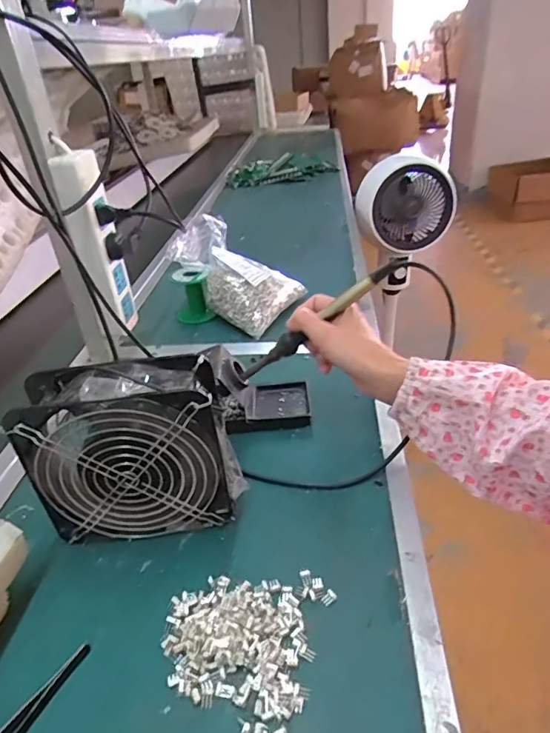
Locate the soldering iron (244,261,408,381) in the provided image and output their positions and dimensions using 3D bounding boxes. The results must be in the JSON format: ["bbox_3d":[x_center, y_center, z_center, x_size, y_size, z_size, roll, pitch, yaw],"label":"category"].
[{"bbox_3d":[0.037,-0.040,0.460,0.203,0.016,0.016,-37,22,27],"label":"soldering iron"}]

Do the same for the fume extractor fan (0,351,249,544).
[{"bbox_3d":[-0.113,0.071,0.394,0.154,0.152,0.055,-5,34,-1],"label":"fume extractor fan"}]

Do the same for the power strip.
[{"bbox_3d":[-0.218,-0.143,0.594,0.049,0.221,0.053,-11,34,-9],"label":"power strip"}]

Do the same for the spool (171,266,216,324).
[{"bbox_3d":[-0.125,-0.108,0.735,0.054,0.079,0.054,-3,34,2],"label":"spool"}]

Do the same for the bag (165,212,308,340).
[{"bbox_3d":[-0.067,-0.141,0.735,0.201,0.066,0.142,36,63,11],"label":"bag"}]

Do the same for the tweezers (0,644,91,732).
[{"bbox_3d":[-0.163,0.227,0.300,0.017,0.004,0.113,17,39,29],"label":"tweezers"}]

